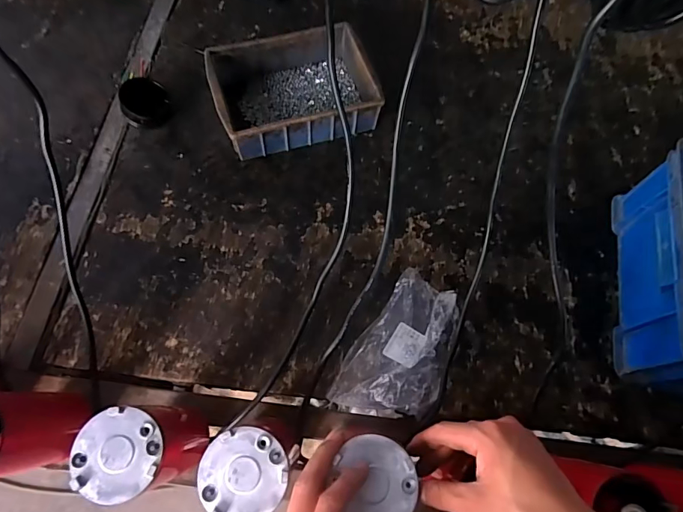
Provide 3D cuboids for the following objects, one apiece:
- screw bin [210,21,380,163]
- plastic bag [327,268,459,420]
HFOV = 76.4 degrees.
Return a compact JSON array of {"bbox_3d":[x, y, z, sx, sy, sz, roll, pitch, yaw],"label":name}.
[{"bbox_3d":[-0.074,-0.263,0.698,0.247,0.072,0.186,-15,68,-9],"label":"screw bin"},{"bbox_3d":[0.082,0.108,0.546,0.114,0.073,0.195,26,68,8],"label":"plastic bag"}]

